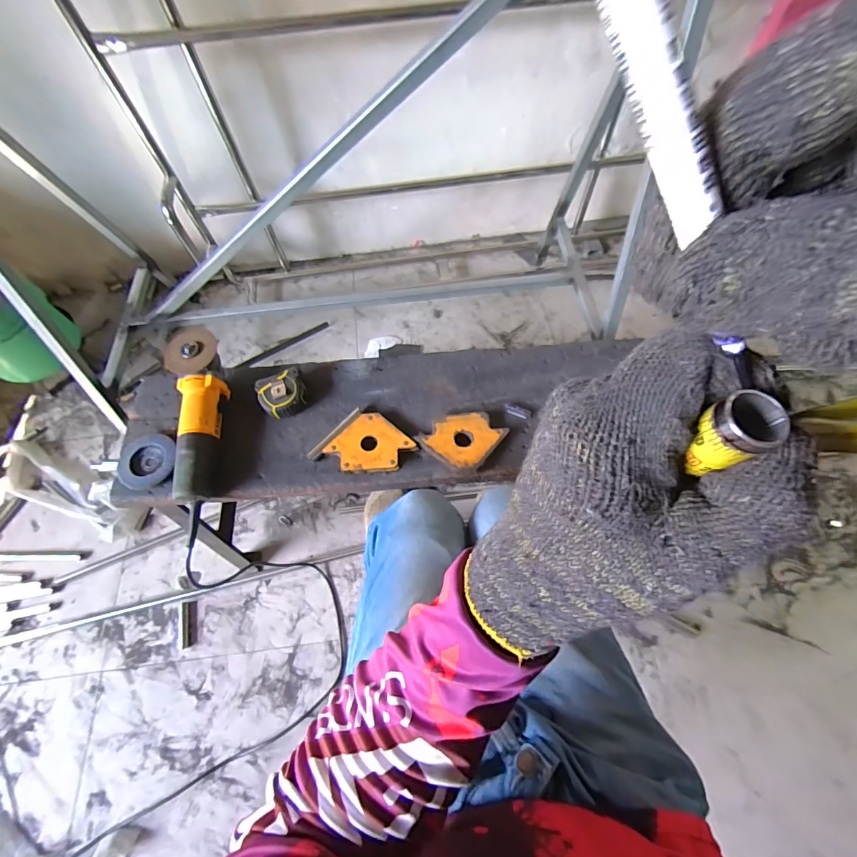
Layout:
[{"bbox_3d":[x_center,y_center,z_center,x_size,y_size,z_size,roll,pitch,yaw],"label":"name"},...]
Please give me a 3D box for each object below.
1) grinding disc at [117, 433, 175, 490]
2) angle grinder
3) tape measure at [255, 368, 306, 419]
[{"bbox_3d":[-0.480,0.054,0.718,0.090,0.022,0.096,-1,63,2],"label":"grinding disc"},{"bbox_3d":[-0.394,-0.024,0.709,0.083,0.067,0.288,-7,77,-1],"label":"angle grinder"},{"bbox_3d":[-0.255,-0.062,0.733,0.077,0.043,0.083,-25,65,-10],"label":"tape measure"}]

